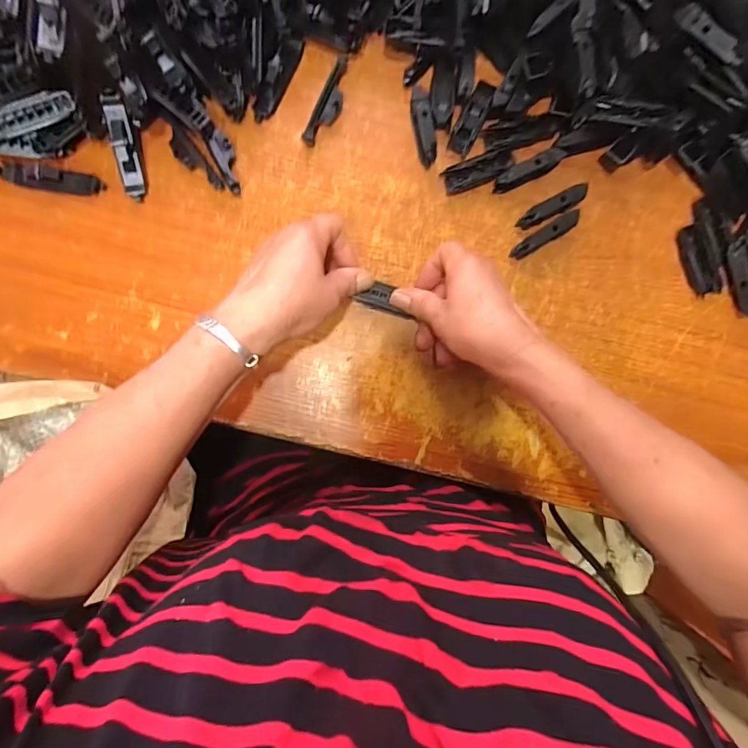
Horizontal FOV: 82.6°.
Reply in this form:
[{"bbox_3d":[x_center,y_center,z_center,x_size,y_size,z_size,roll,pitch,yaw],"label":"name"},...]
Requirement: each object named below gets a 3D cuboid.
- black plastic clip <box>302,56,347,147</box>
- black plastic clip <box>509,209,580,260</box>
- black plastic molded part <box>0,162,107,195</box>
[{"bbox_3d":[-0.038,-0.241,0.378,0.018,0.017,0.082,26,89,-3],"label":"black plastic clip"},{"bbox_3d":[0.153,-0.124,0.380,0.064,0.016,0.015,-32,92,11],"label":"black plastic clip"},{"bbox_3d":[-0.274,-0.165,0.360,0.078,0.015,0.019,8,90,-3],"label":"black plastic molded part"}]

